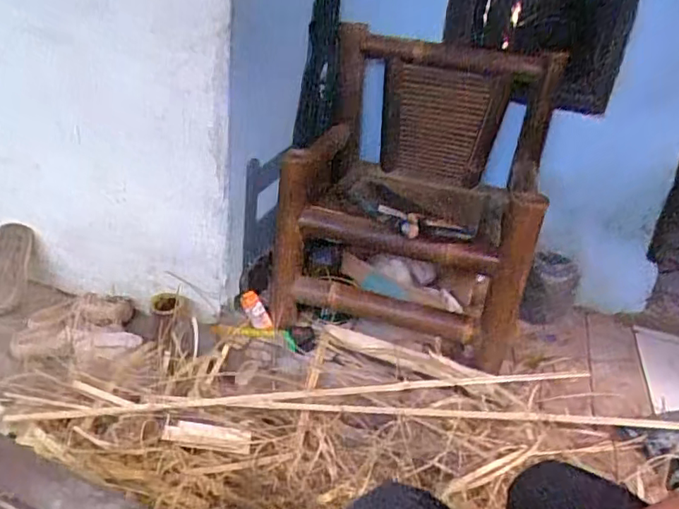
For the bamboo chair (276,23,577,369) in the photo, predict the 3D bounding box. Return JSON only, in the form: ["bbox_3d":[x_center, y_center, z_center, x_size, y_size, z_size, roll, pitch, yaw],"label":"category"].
[{"bbox_3d":[0.223,-0.179,1.517,0.672,0.727,0.583,12,28,11],"label":"bamboo chair"}]

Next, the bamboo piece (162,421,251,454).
[{"bbox_3d":[-0.248,0.345,1.065,0.163,0.009,0.048,15,41,-18],"label":"bamboo piece"}]

